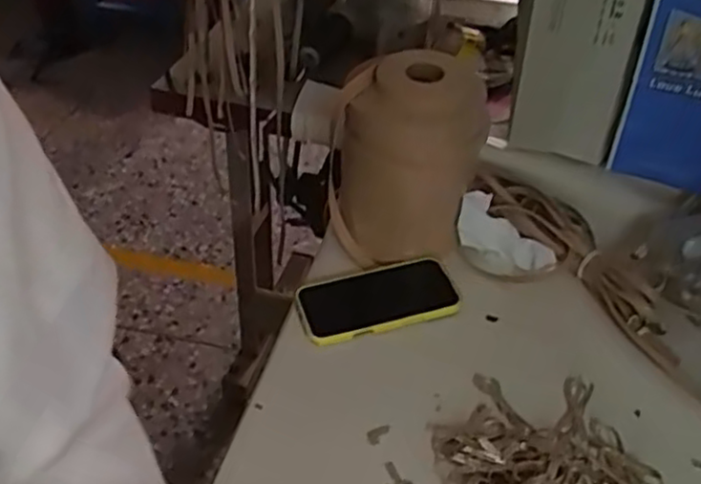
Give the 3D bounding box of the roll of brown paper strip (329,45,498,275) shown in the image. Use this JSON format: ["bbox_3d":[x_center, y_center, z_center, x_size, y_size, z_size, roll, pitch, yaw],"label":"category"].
[{"bbox_3d":[0.060,-0.091,0.812,0.139,0.192,0.134,0,40,0],"label":"roll of brown paper strip"}]

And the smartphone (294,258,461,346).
[{"bbox_3d":[0.027,0.059,0.788,0.162,0.016,0.089,-13,40,-6],"label":"smartphone"}]

